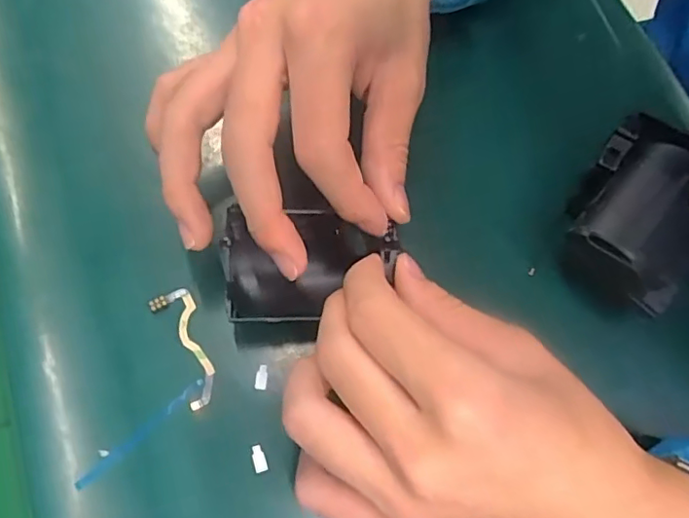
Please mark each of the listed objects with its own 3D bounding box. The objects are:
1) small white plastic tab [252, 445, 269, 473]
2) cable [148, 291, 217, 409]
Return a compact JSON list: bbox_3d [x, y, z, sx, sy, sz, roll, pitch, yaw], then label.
[{"bbox_3d":[-0.035,0.082,0.233,0.005,0.004,0.011,-16,71,-6],"label":"small white plastic tab"},{"bbox_3d":[-0.068,0.038,0.247,0.018,0.004,0.053,-26,74,-11],"label":"cable"}]

